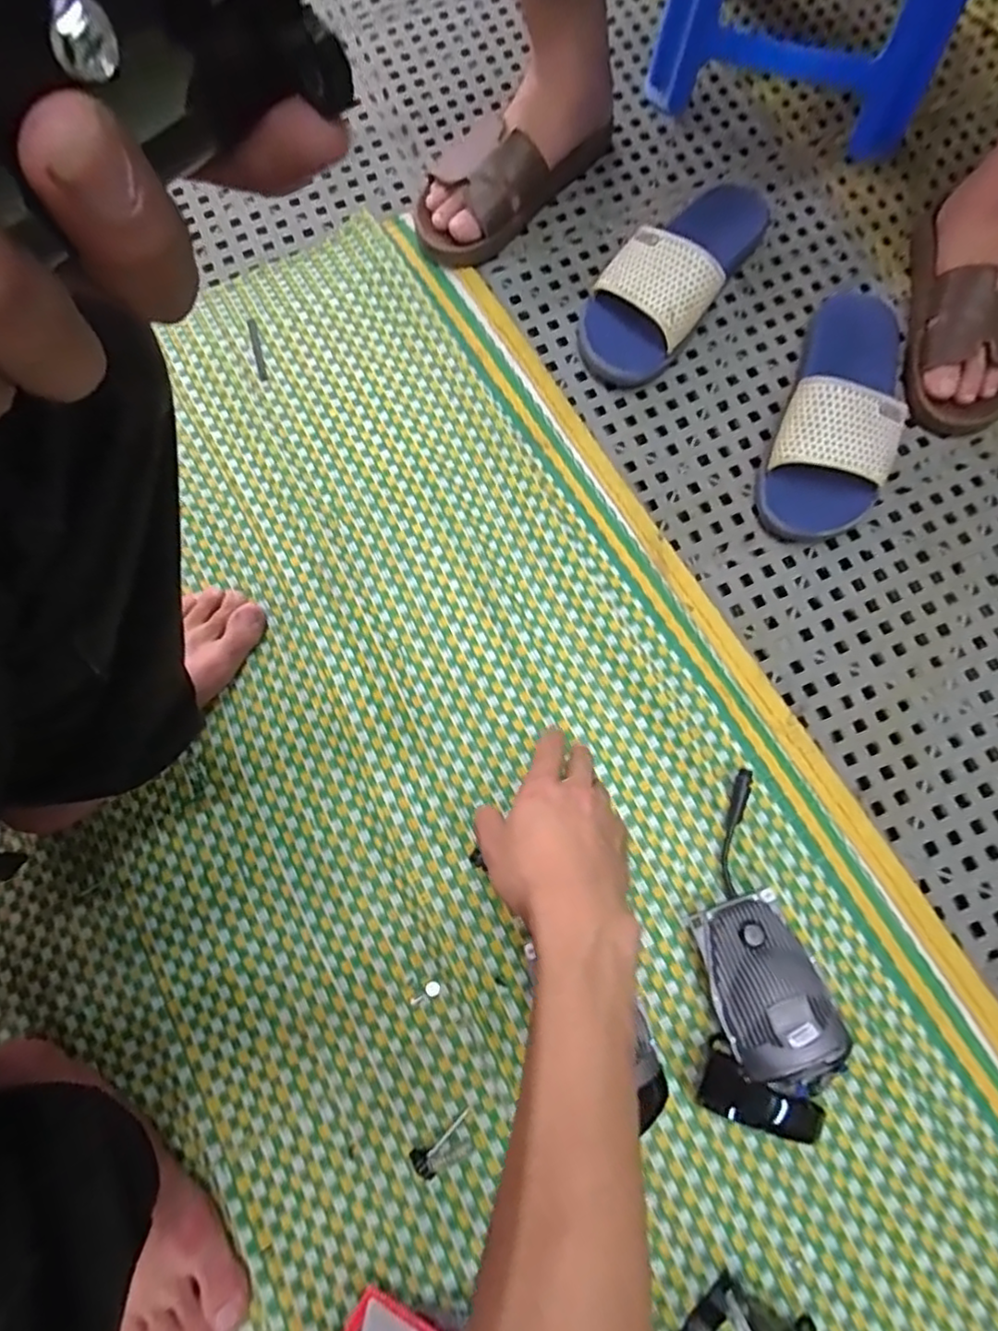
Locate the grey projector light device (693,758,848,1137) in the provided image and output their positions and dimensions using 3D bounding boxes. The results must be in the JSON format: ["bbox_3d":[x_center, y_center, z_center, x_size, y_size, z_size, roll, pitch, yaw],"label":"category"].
[{"bbox_3d":[0.190,0.207,0.458,0.087,0.075,0.252,1,76,1],"label":"grey projector light device"}]

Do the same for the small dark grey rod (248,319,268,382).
[{"bbox_3d":[-0.245,-0.320,0.635,0.008,0.004,0.076,-15,77,-3],"label":"small dark grey rod"}]

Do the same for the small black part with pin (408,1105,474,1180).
[{"bbox_3d":[-0.039,0.355,0.460,0.052,0.007,0.023,-33,78,-7],"label":"small black part with pin"}]

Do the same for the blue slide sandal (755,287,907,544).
[{"bbox_3d":[0.328,-0.254,0.579,0.102,0.068,0.290,22,77,6],"label":"blue slide sandal"}]

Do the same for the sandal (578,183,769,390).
[{"bbox_3d":[0.182,-0.398,0.613,0.106,0.067,0.274,40,80,9],"label":"sandal"}]

